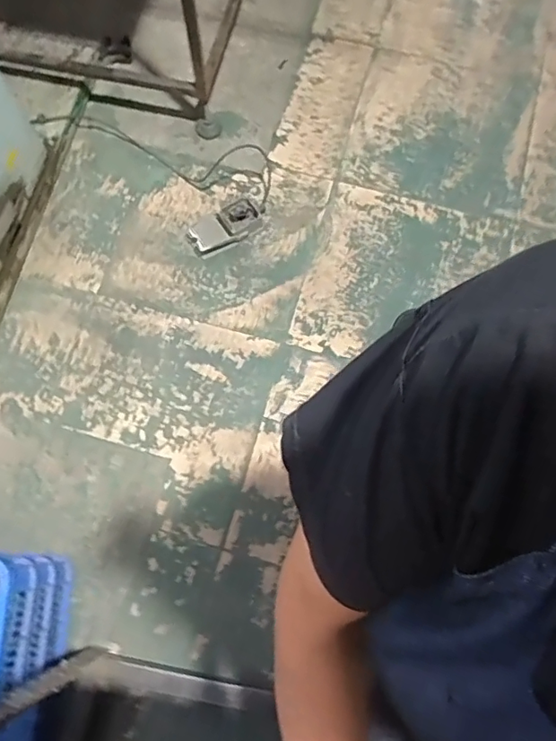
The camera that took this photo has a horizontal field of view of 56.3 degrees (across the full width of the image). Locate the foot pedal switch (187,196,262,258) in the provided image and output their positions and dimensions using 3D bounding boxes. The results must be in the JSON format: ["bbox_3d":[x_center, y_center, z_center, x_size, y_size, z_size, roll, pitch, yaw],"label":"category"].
[{"bbox_3d":[-0.135,-0.377,1.344,0.206,0.046,0.100,-34,75,-11],"label":"foot pedal switch"}]

